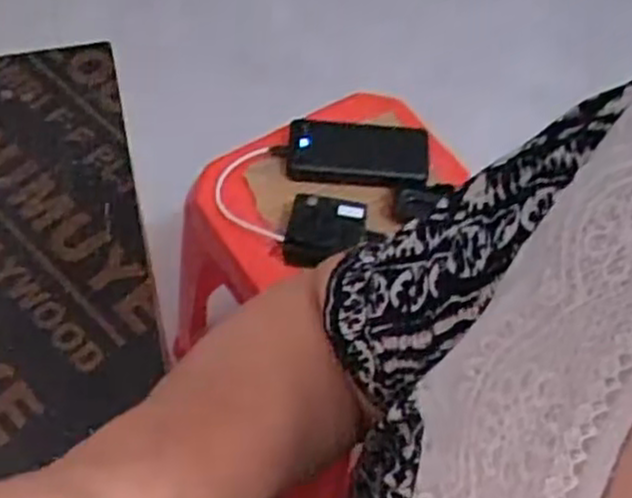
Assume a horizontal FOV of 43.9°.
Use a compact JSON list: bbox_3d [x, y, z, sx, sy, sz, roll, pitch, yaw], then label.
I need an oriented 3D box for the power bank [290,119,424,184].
[{"bbox_3d":[0.047,-0.109,0.875,0.152,0.020,0.077,4,58,-1],"label":"power bank"}]

